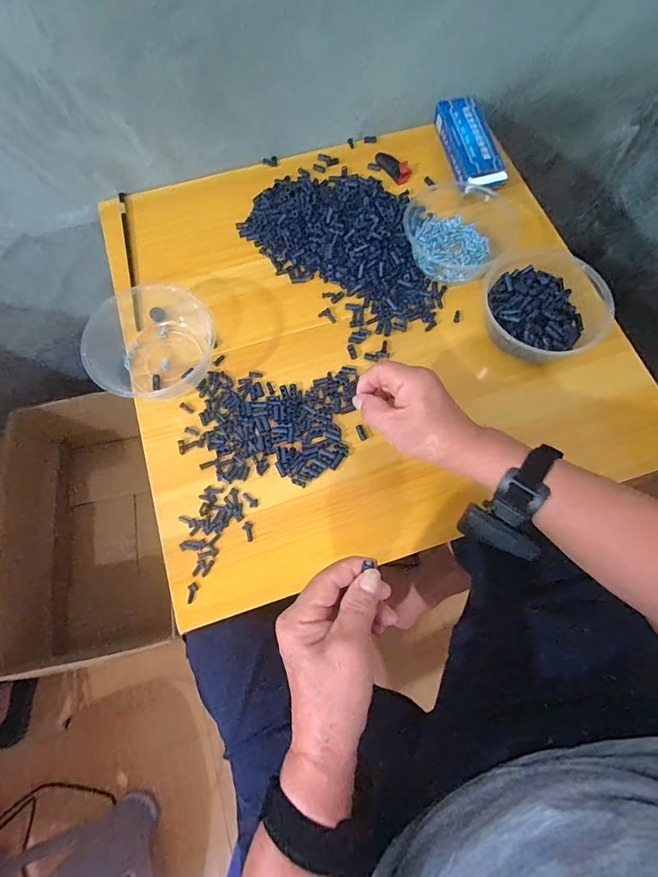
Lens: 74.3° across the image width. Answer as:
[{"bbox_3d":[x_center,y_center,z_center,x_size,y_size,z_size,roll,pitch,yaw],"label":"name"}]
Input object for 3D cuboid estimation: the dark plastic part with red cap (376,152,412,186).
[{"bbox_3d":[0.091,-0.392,0.622,0.027,0.013,0.060,-39,75,-13],"label":"dark plastic part with red cap"}]

